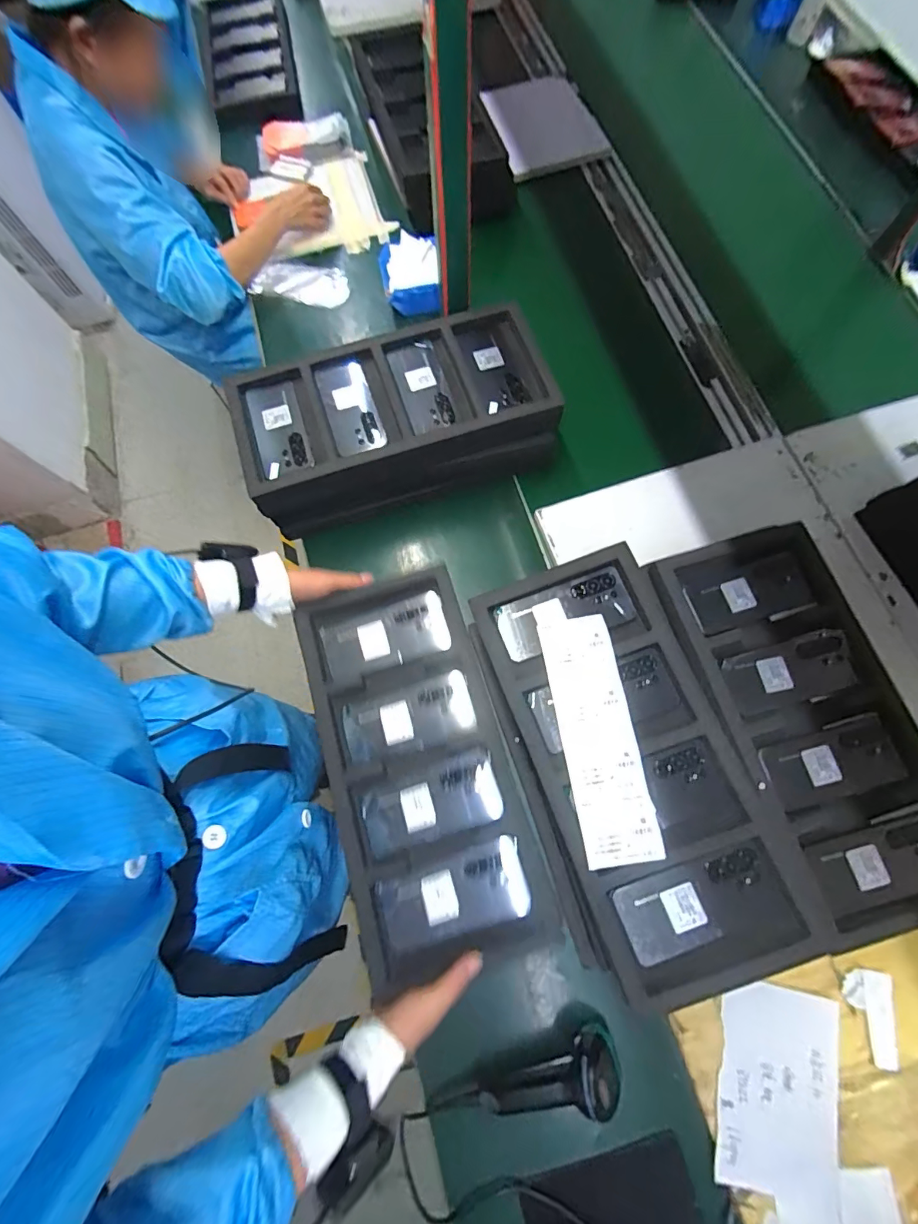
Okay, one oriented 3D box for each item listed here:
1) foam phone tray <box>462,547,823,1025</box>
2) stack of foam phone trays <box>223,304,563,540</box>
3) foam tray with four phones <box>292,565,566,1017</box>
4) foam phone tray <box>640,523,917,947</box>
[{"bbox_3d":[0.202,0.166,0.547,0.227,0.050,0.481,-21,75,-5],"label":"foam phone tray"},{"bbox_3d":[-0.103,-0.311,0.753,0.476,0.126,0.231,-18,75,-4],"label":"stack of foam phone trays"},{"bbox_3d":[-0.057,0.187,0.580,0.217,0.024,0.473,-17,74,-4],"label":"foam tray with four phones"},{"bbox_3d":[0.434,0.125,0.568,0.239,0.037,0.479,-17,75,-4],"label":"foam phone tray"}]

